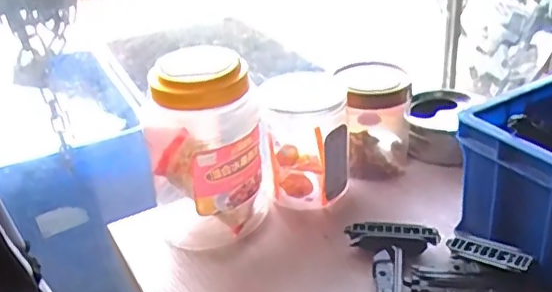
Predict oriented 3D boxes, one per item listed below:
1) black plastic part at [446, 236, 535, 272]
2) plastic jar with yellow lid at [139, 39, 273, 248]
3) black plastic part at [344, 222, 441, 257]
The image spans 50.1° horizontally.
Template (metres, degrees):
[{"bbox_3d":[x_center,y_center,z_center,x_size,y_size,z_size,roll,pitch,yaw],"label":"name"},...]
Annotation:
[{"bbox_3d":[0.175,0.089,0.482,0.012,0.014,0.073,-26,19,-32],"label":"black plastic part"},{"bbox_3d":[-0.064,0.002,0.537,0.102,0.177,0.090,-9,30,-8],"label":"plastic jar with yellow lid"},{"bbox_3d":[0.103,0.084,0.518,0.078,0.029,0.017,0,30,8],"label":"black plastic part"}]

